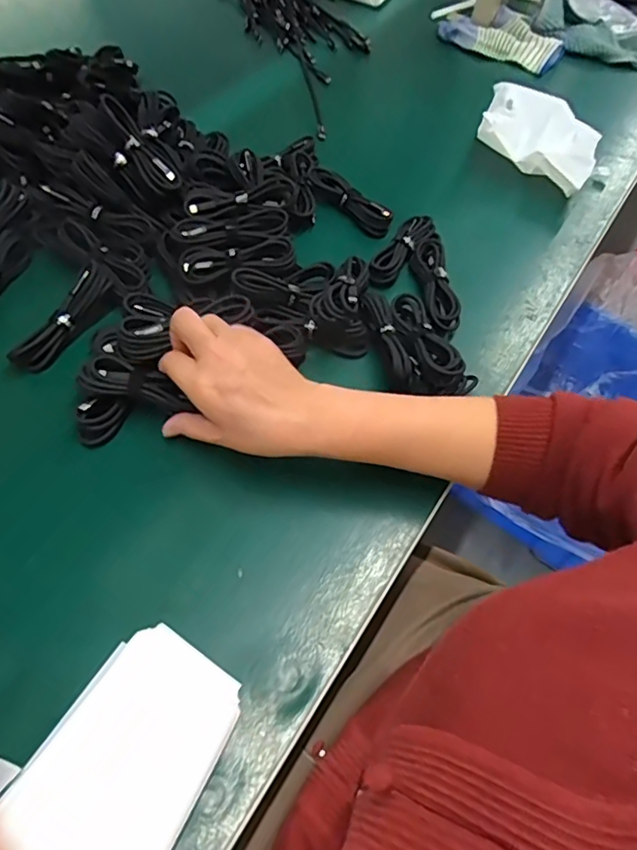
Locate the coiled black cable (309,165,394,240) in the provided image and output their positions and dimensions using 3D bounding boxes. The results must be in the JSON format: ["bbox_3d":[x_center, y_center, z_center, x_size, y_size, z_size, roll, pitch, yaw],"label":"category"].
[{"bbox_3d":[0.033,-0.252,0.617,0.035,0.018,0.117,-31,65,-22],"label":"coiled black cable"}]

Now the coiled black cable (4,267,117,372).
[{"bbox_3d":[-0.221,-0.091,0.486,0.023,0.028,0.109,31,76,15],"label":"coiled black cable"}]

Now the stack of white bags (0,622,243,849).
[{"bbox_3d":[-0.120,0.209,0.320,0.093,0.016,0.169,27,52,8],"label":"stack of white bags"}]

